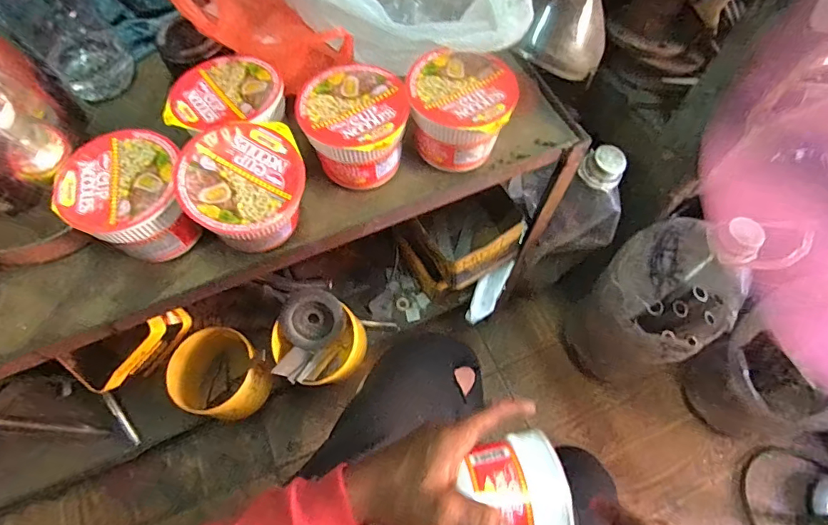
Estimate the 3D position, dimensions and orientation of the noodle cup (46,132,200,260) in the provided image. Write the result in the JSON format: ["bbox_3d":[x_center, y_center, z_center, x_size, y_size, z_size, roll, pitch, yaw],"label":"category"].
[{"bbox_3d":[-0.224,-0.045,0.388,0.088,0.083,0.090,1,63,-2],"label":"noodle cup"}]

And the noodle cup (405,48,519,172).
[{"bbox_3d":[0.039,-0.129,0.423,0.089,0.076,0.086,1,63,-2],"label":"noodle cup"}]

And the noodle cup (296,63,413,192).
[{"bbox_3d":[-0.051,-0.113,0.418,0.088,0.078,0.089,1,63,-2],"label":"noodle cup"}]

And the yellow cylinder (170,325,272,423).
[{"bbox_3d":[-0.259,0.151,0.629,0.118,0.070,0.113,22,65,9],"label":"yellow cylinder"}]

